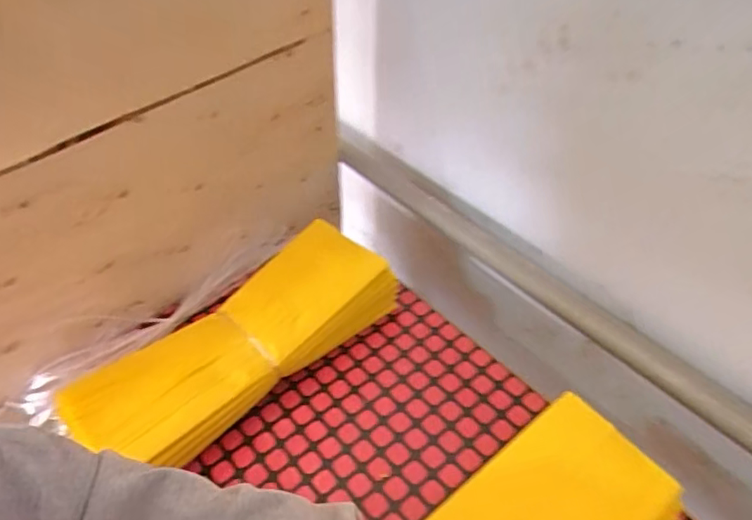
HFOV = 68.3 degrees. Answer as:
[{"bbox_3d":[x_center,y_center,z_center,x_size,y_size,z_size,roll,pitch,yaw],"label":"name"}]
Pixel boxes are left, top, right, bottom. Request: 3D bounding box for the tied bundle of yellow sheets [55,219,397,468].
[{"bbox_3d":[-0.152,0.088,0.628,0.145,0.074,0.345,31,55,32],"label":"tied bundle of yellow sheets"}]

